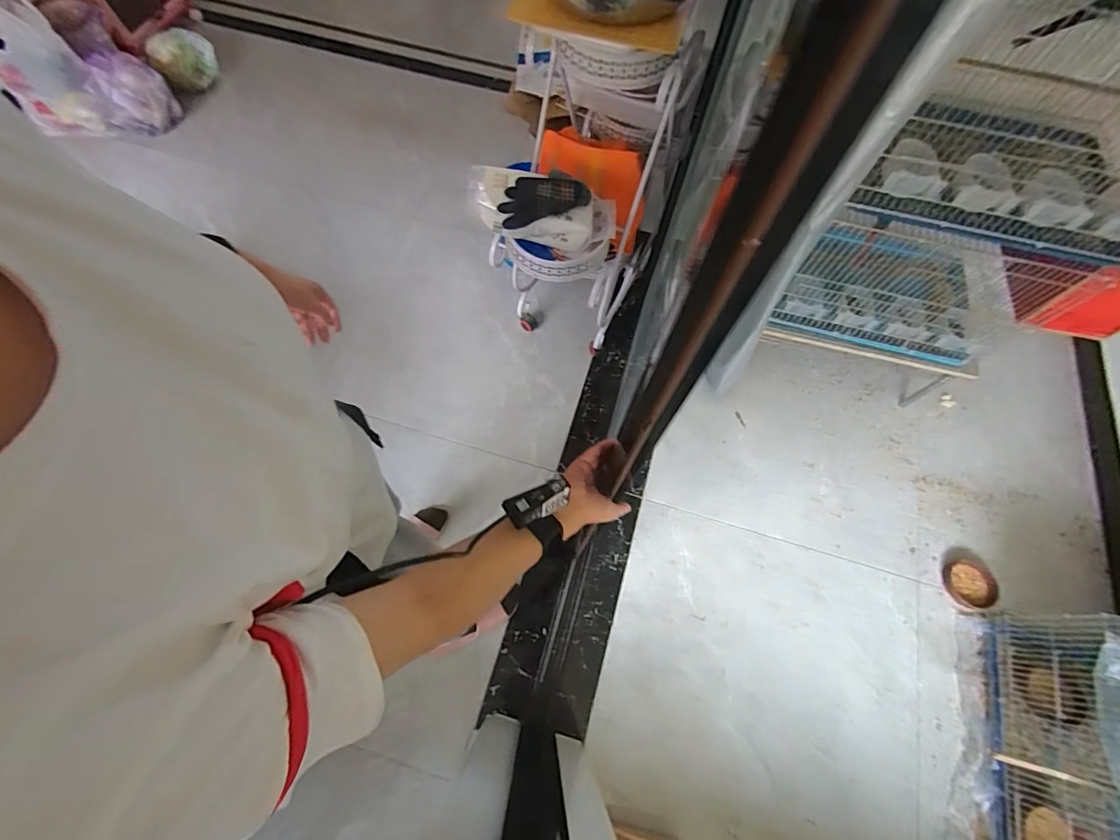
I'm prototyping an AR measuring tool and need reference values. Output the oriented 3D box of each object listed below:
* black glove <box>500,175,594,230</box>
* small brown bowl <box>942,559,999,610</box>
[{"bbox_3d":[-0.032,-0.453,0.995,0.185,0.050,0.119,7,67,1],"label":"black glove"},{"bbox_3d":[1.141,0.455,1.317,0.126,0.028,0.125,1,67,-2],"label":"small brown bowl"}]

